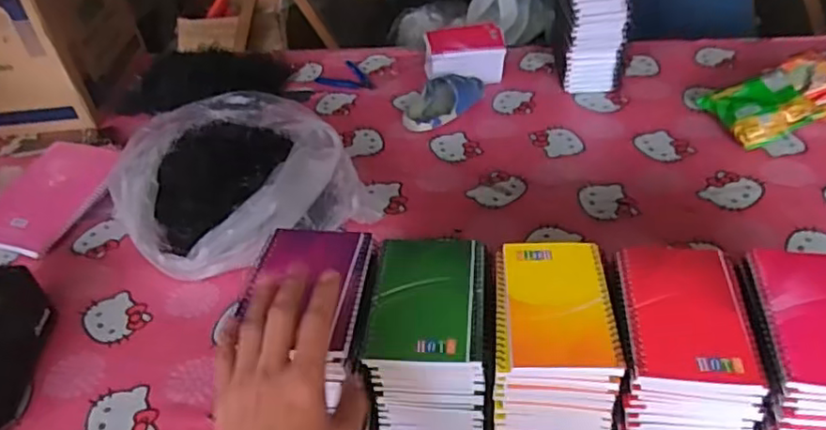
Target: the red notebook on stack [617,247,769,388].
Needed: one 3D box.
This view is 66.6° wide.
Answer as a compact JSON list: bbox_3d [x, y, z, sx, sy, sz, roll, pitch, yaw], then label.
[{"bbox_3d":[0.205,0.070,0.473,0.085,0.009,0.127,1,40,8],"label":"red notebook on stack"}]

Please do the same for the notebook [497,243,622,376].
[{"bbox_3d":[0.110,0.069,0.495,0.087,0.010,0.123,0,40,7],"label":"notebook"}]

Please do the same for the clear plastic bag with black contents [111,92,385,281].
[{"bbox_3d":[-0.261,-0.058,0.909,0.305,0.102,0.353,-19,41,-15],"label":"clear plastic bag with black contents"}]

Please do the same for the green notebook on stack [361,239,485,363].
[{"bbox_3d":[0.012,0.065,0.508,0.088,0.011,0.126,0,40,7],"label":"green notebook on stack"}]

